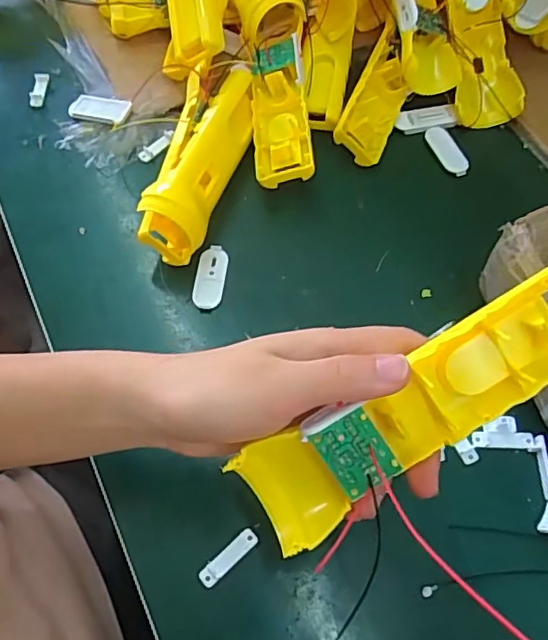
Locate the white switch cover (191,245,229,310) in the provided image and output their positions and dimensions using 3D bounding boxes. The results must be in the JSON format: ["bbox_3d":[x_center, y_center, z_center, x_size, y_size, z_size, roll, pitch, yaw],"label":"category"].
[{"bbox_3d":[-0.045,-0.030,0.409,0.020,0.007,0.049,5,63,4],"label":"white switch cover"}]

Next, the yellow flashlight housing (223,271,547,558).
[{"bbox_3d":[0.062,0.039,0.248,0.160,0.023,0.042,-34,66,4],"label":"yellow flashlight housing"}]

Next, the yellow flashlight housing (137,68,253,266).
[{"bbox_3d":[-0.050,-0.121,0.426,0.050,0.049,0.164,10,64,6],"label":"yellow flashlight housing"}]

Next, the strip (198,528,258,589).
[{"bbox_3d":[-0.025,0.133,0.325,0.038,0.005,0.009,-40,69,-17],"label":"strip"}]

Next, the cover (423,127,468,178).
[{"bbox_3d":[0.137,-0.135,0.463,0.016,0.004,0.050,-24,65,-11],"label":"cover"}]

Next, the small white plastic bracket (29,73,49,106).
[{"bbox_3d":[-0.199,-0.194,0.492,0.012,0.008,0.033,0,63,1],"label":"small white plastic bracket"}]

